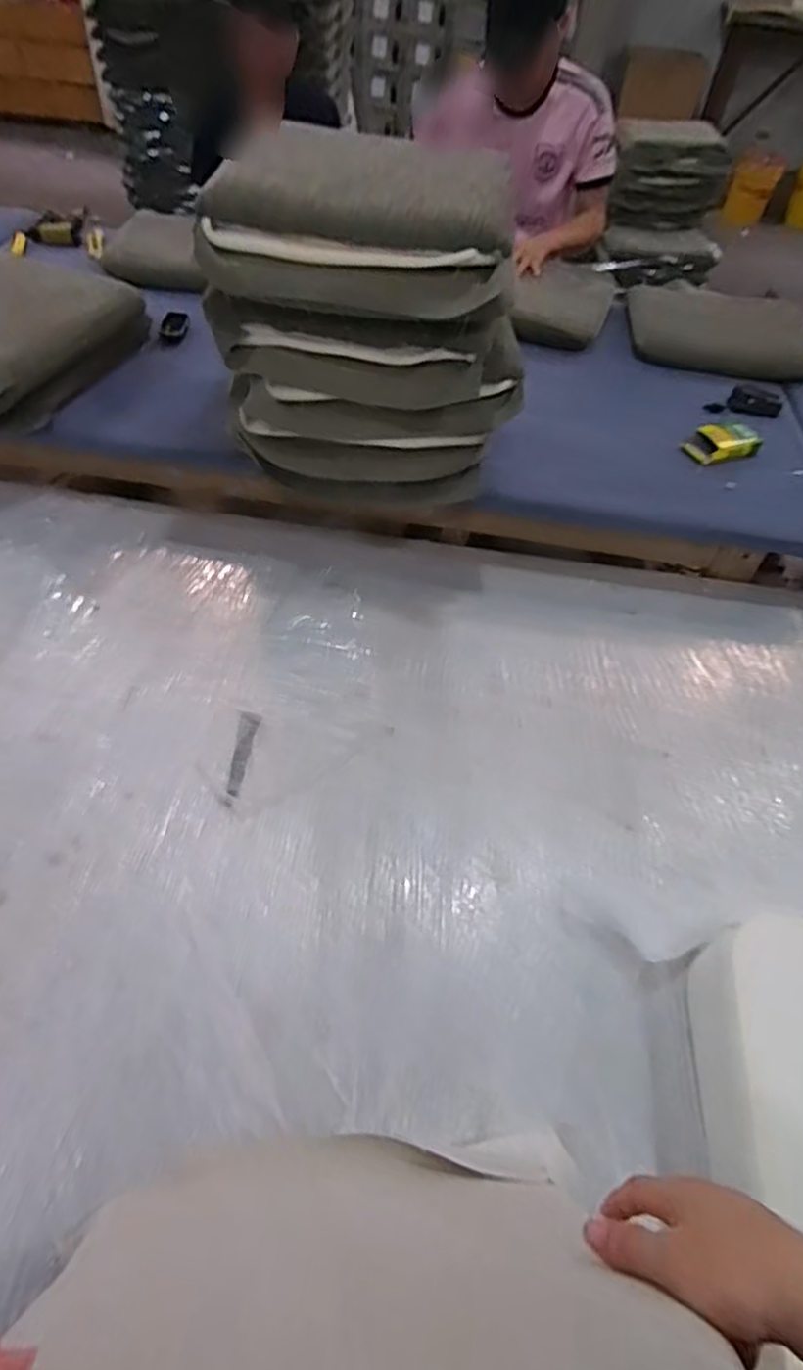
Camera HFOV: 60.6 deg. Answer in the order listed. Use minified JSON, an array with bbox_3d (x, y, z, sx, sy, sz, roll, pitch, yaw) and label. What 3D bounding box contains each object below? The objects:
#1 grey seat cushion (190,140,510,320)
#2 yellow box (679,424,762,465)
[{"bbox_3d":[-0.053,-0.688,1.027,0.434,0.148,0.305,7,51,1],"label":"grey seat cushion"},{"bbox_3d":[0.645,-0.488,1.383,0.139,0.047,0.082,-8,52,-11],"label":"yellow box"}]

